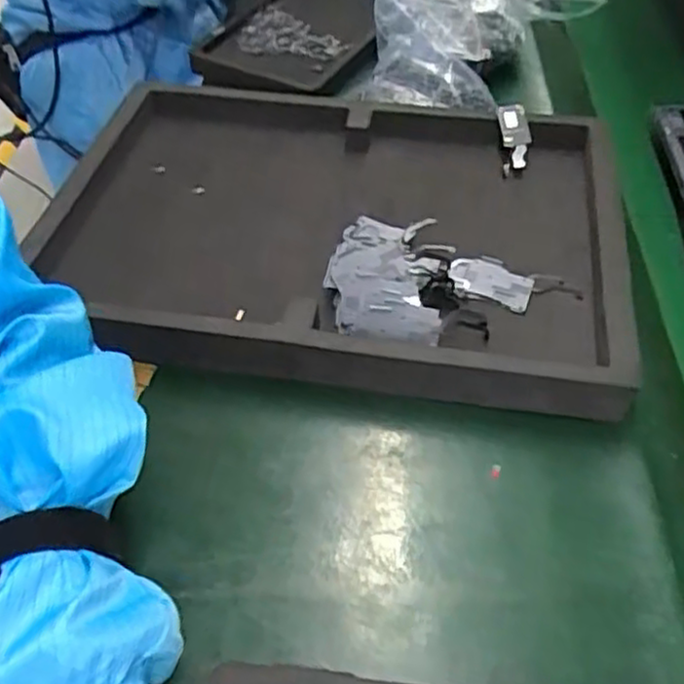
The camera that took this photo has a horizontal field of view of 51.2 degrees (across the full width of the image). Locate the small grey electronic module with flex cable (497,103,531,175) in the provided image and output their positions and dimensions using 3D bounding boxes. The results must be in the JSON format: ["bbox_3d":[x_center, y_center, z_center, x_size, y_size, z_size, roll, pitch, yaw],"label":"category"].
[{"bbox_3d":[0.145,-0.171,0.599,0.024,0.010,0.062,0,78,2],"label":"small grey electronic module with flex cable"}]

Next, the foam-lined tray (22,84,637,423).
[{"bbox_3d":[-0.011,-0.091,0.550,0.432,0.043,0.295,6,50,6],"label":"foam-lined tray"}]

